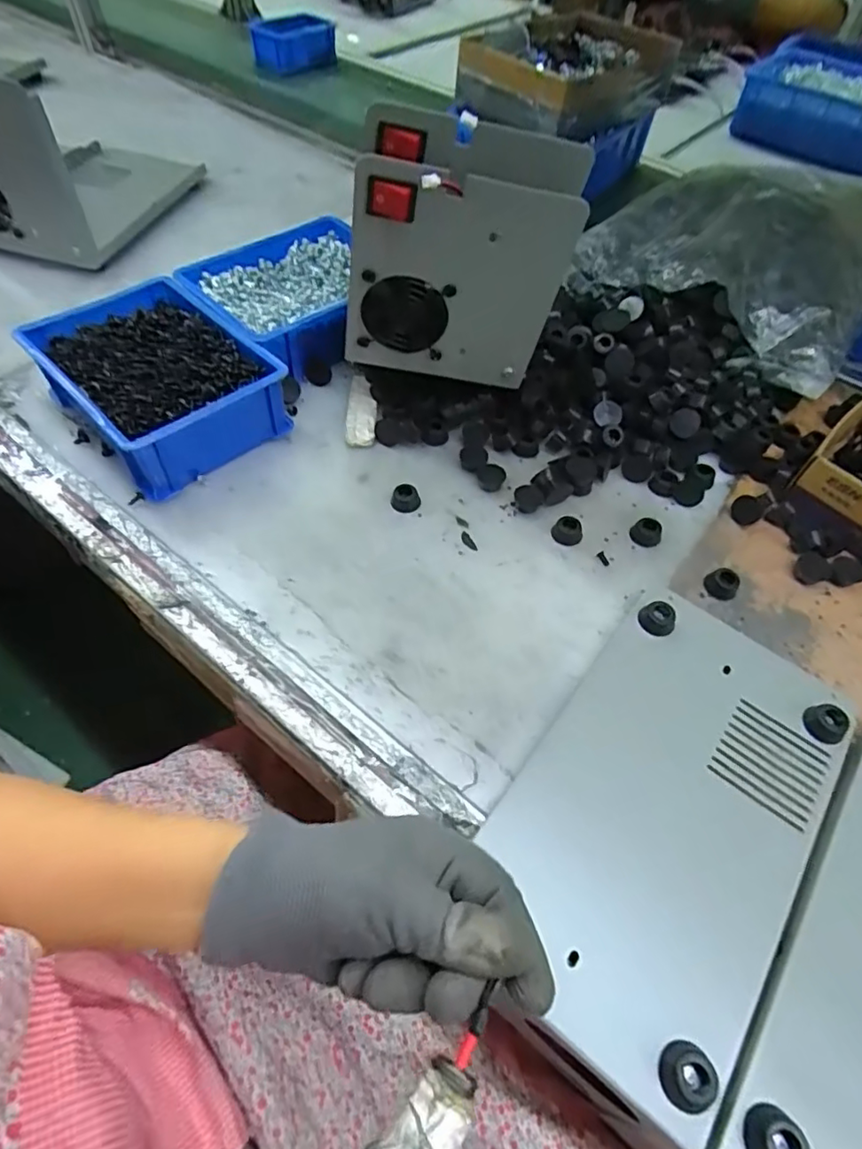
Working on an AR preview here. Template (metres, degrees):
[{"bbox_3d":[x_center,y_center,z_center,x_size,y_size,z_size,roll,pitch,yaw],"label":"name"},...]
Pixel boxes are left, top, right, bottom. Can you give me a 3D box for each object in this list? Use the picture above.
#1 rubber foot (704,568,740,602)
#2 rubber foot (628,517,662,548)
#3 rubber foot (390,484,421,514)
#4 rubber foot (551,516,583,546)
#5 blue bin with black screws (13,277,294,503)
[{"bbox_3d":[0.224,0.007,0.448,0.024,0.016,0.019,38,62,22],"label":"rubber foot"},{"bbox_3d":[0.175,-0.034,0.474,0.024,0.014,0.021,29,59,17],"label":"rubber foot"},{"bbox_3d":[-0.021,-0.063,0.481,0.023,0.014,0.020,-4,55,-5],"label":"rubber foot"},{"bbox_3d":[0.111,-0.035,0.476,0.024,0.015,0.019,20,57,12],"label":"rubber foot"},{"bbox_3d":[-0.235,-0.167,0.509,0.141,0.073,0.193,-39,65,-25],"label":"blue bin with black screws"}]

